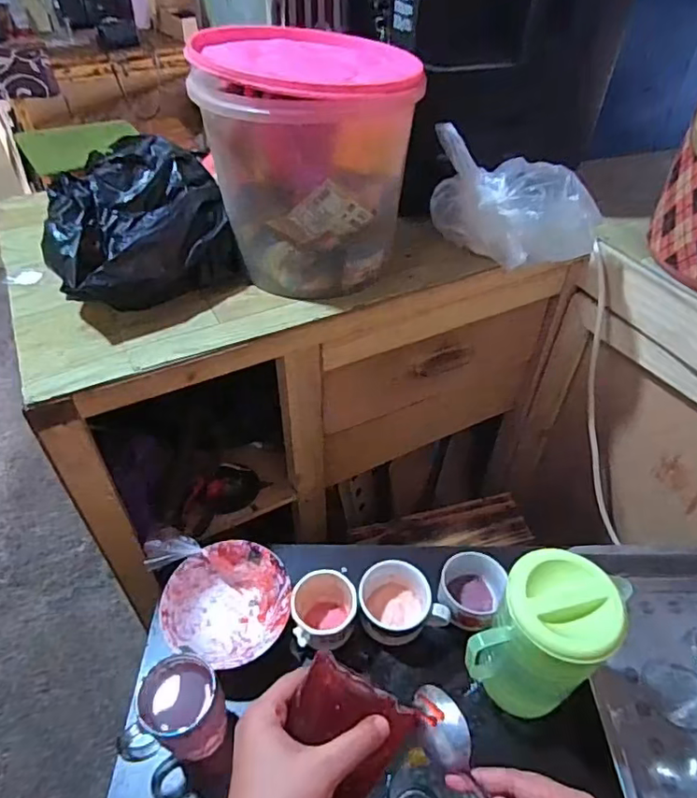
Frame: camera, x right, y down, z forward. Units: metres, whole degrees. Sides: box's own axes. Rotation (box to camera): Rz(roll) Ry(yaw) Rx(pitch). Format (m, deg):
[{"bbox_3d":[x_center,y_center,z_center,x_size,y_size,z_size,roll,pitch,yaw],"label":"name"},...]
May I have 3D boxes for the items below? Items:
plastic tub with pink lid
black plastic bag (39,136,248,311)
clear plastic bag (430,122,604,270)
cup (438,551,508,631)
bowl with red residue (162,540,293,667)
[{"bbox_3d":[-0.047,-0.317,0.703,0.233,0.240,0.282,-2,46,-1],"label":"plastic tub with pink lid"},{"bbox_3d":[-0.262,-0.209,0.690,0.212,0.142,0.203,-24,51,-21],"label":"black plastic bag"},{"bbox_3d":[0.217,-0.256,0.720,0.215,0.127,0.108,17,48,16],"label":"clear plastic bag"},{"bbox_3d":[0.153,0.242,0.693,0.080,0.066,0.087,0,46,0],"label":"cup"},{"bbox_3d":[-0.145,0.258,0.683,0.147,0.053,0.150,0,46,0],"label":"bowl with red residue"}]

